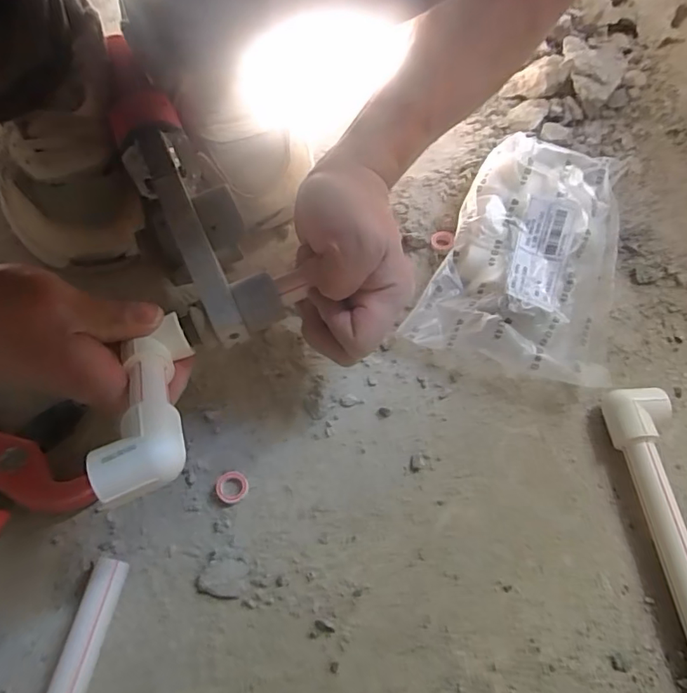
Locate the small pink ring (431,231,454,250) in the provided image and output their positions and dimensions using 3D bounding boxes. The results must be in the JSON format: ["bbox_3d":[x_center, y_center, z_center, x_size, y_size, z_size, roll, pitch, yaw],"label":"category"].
[{"bbox_3d":[0.089,-0.096,0.458,0.020,0.008,0.020,1,64,-3],"label":"small pink ring"}]

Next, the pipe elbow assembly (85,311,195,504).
[{"bbox_3d":[-0.105,0.027,0.276,0.038,0.022,0.115,-6,37,-7],"label":"pipe elbow assembly"}]

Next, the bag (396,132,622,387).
[{"bbox_3d":[0.156,-0.079,0.423,0.144,0.047,0.219,22,65,7],"label":"bag"}]

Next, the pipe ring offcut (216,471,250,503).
[{"bbox_3d":[-0.076,0.096,0.349,0.021,0.004,0.021,1,64,-3],"label":"pipe ring offcut"}]

